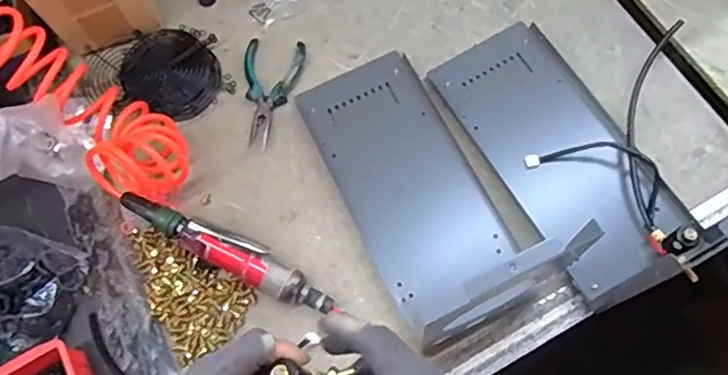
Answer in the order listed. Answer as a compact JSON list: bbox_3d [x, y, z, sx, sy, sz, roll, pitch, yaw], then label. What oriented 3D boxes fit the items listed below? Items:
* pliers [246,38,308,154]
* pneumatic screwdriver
[{"bbox_3d":[-0.114,-0.119,0.732,0.073,0.011,0.144,0,70,4],"label":"pliers"},{"bbox_3d":[-0.157,0.070,0.670,0.268,0.044,0.043,25,74,12],"label":"pneumatic screwdriver"}]

